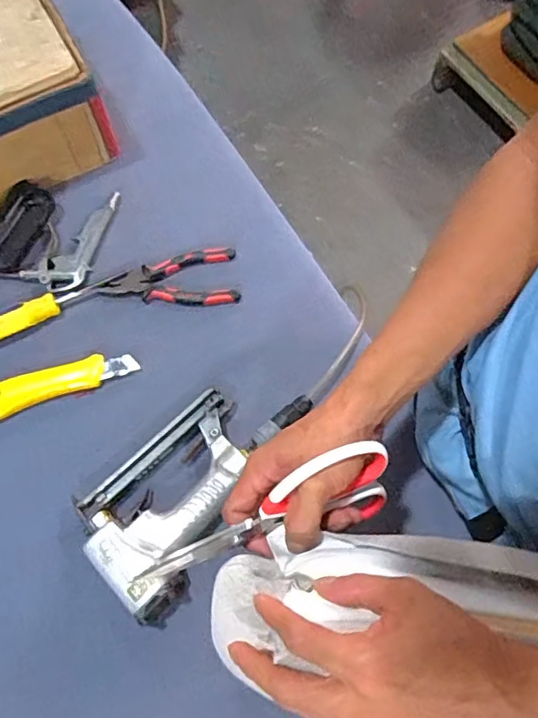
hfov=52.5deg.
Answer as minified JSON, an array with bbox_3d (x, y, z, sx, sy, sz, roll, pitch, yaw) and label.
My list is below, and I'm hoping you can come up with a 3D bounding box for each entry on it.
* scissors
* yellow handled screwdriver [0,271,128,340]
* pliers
[{"bbox_3d":[0.002,0.104,0.376,0.183,0.088,0.010,-10,44,-17],"label":"scissors"},{"bbox_3d":[-0.251,-0.056,0.592,0.186,0.021,0.030,-28,73,-11],"label":"yellow handled screwdriver"},{"bbox_3d":[-0.109,-0.086,0.613,0.146,0.012,0.070,-9,70,-4],"label":"pliers"}]

